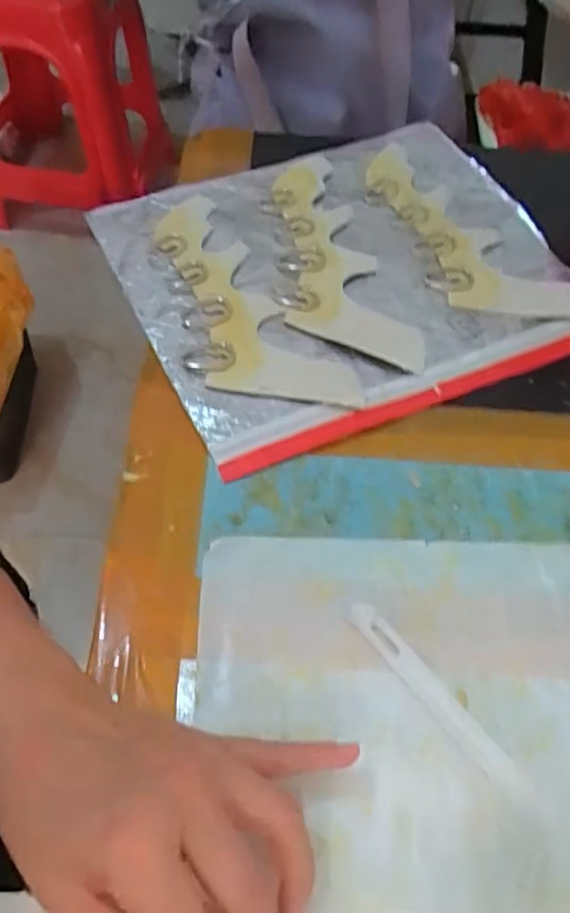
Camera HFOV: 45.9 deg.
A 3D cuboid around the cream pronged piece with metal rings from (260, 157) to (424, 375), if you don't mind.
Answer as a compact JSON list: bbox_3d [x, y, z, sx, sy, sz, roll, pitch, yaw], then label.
[{"bbox_3d":[0.027,-0.137,0.466,0.072,0.004,0.209,-11,58,-10],"label":"cream pronged piece with metal rings"}]

